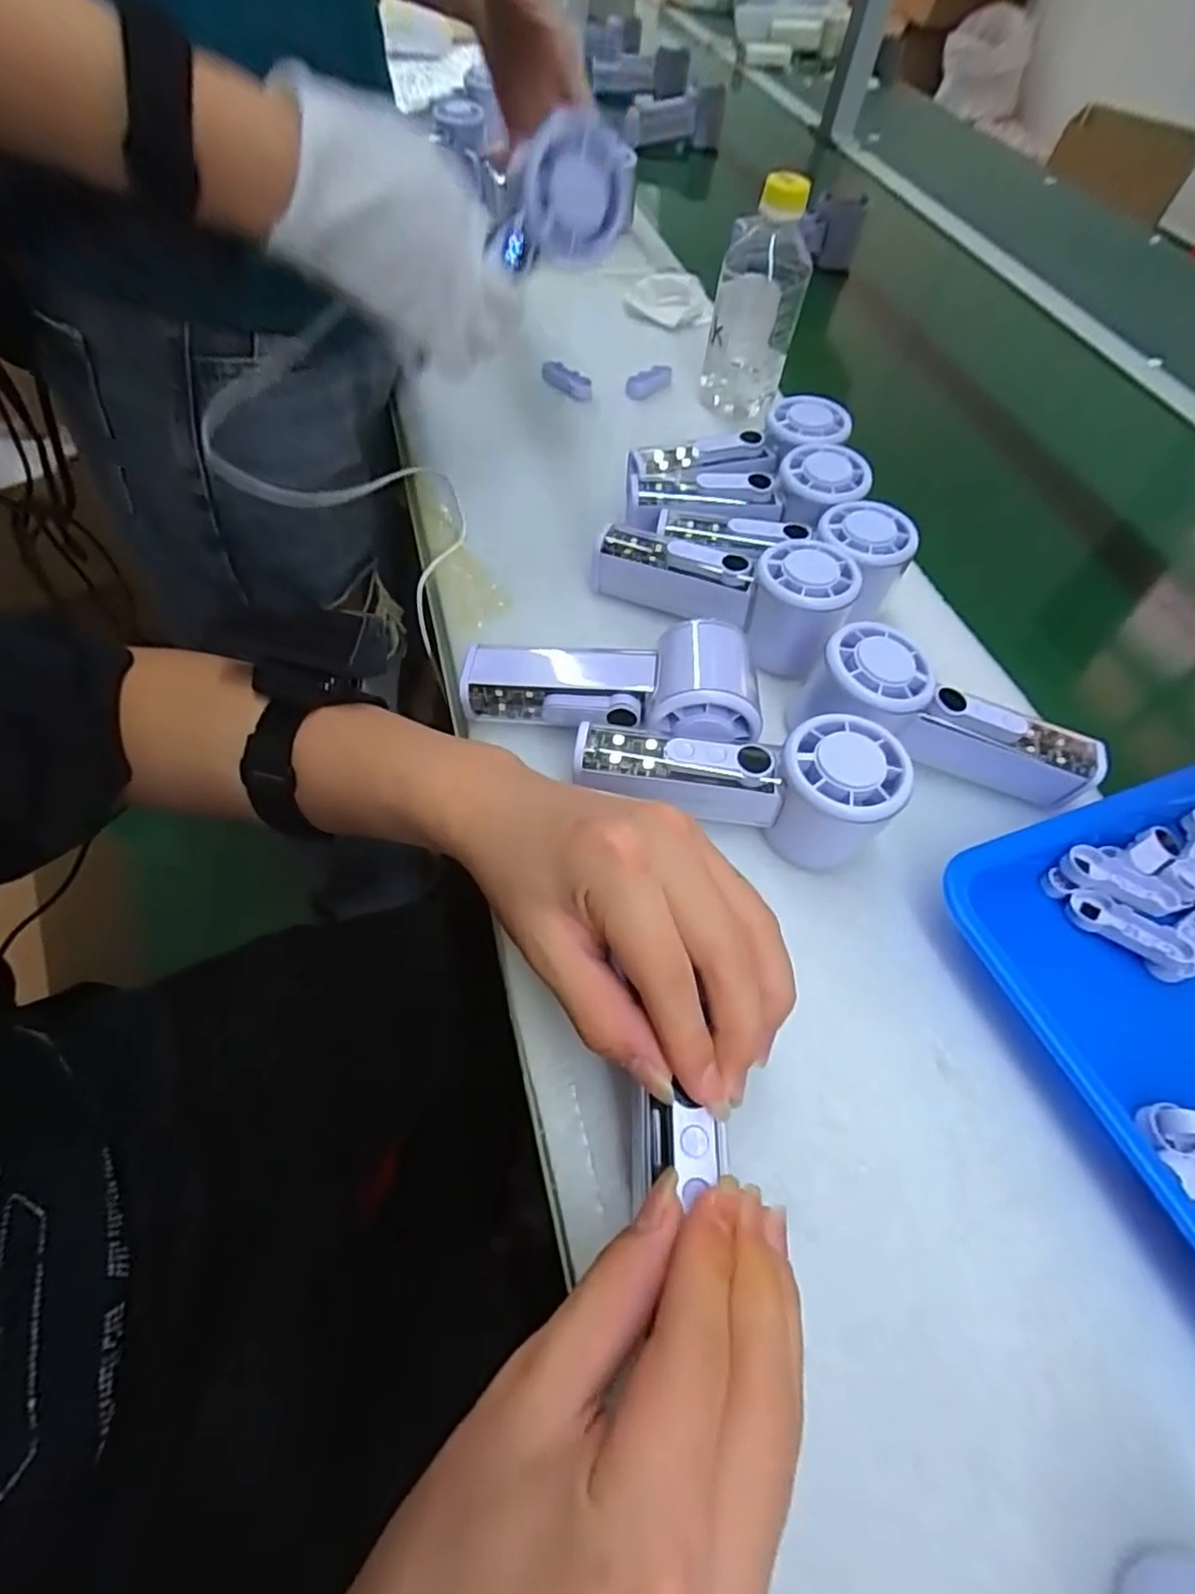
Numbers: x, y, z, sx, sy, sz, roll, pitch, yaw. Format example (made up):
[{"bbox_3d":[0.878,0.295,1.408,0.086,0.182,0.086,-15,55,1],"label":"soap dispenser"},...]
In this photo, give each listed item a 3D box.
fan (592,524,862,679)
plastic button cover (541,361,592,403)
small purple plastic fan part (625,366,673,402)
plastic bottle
[{"bbox_3d":[0.071,-0.128,0.390,0.152,0.051,0.056,18,59,6],"label":"fan"},{"bbox_3d":[-0.025,-0.349,0.546,0.018,0.016,0.053,-39,69,-25],"label":"plastic button cover"},{"bbox_3d":[0.047,-0.354,0.558,0.049,0.018,0.014,-28,65,-20],"label":"small purple plastic fan part"},{"bbox_3d":[0.124,-0.387,0.508,0.064,0.145,0.067,13,58,2],"label":"plastic bottle"}]

